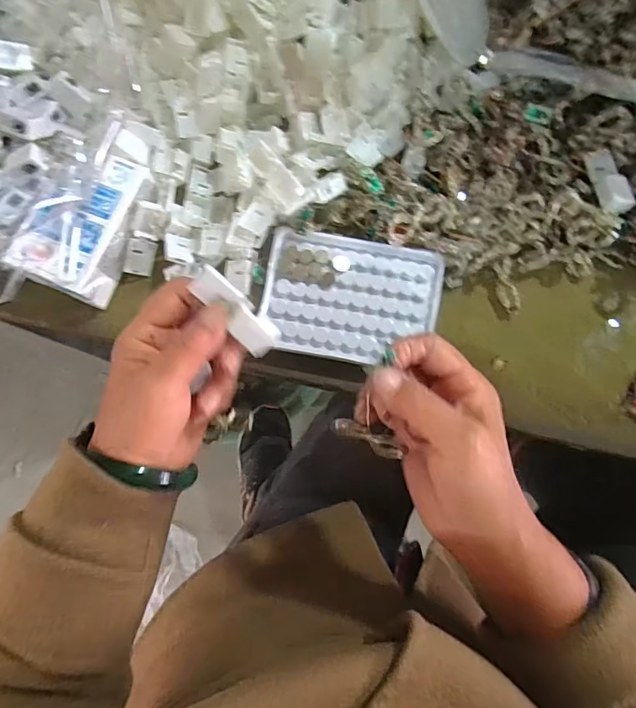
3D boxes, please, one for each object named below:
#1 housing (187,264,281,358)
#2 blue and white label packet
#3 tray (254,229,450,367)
[{"bbox_3d":[-0.046,-0.024,0.264,0.020,0.008,0.057,-42,92,-6],"label":"housing"},{"bbox_3d":[-0.166,-0.106,0.351,0.065,0.027,0.125,26,82,-14],"label":"blue and white label packet"},{"bbox_3d":[0.025,-0.043,0.355,0.128,0.010,0.092,9,80,2],"label":"tray"}]

